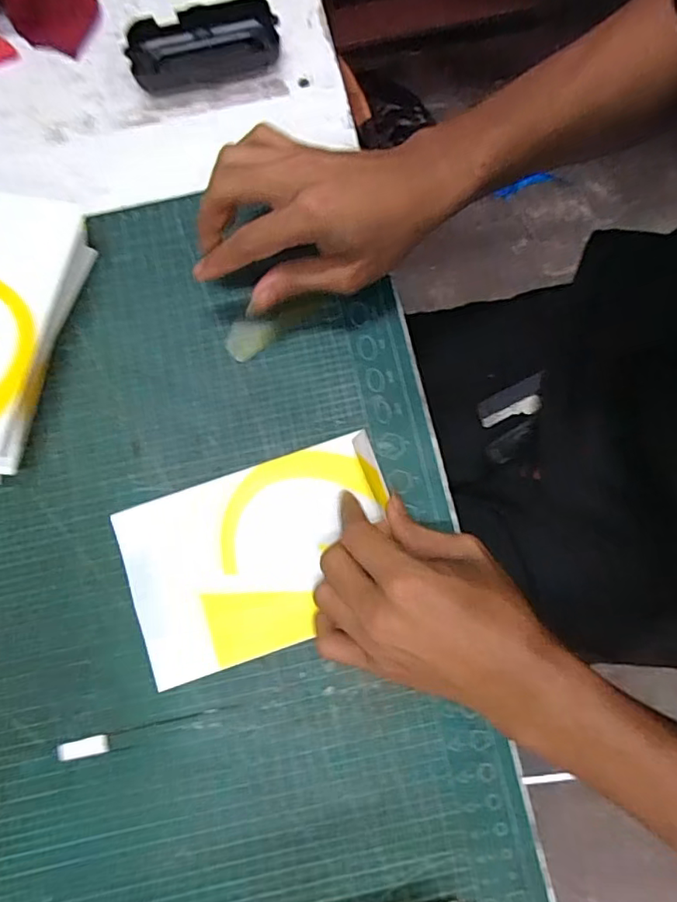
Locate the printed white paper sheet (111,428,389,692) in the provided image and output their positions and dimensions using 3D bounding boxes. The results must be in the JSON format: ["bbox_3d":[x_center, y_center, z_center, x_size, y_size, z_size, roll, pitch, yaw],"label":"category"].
[{"bbox_3d":[-0.049,0.068,0.348,0.174,0.007,0.117,-18,80,-2],"label":"printed white paper sheet"}]

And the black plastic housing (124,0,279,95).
[{"bbox_3d":[-0.102,-0.306,0.407,0.109,0.027,0.048,-13,79,-2],"label":"black plastic housing"}]

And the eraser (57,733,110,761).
[{"bbox_3d":[-0.157,0.182,0.328,0.031,0.004,0.011,-11,78,-1],"label":"eraser"}]

